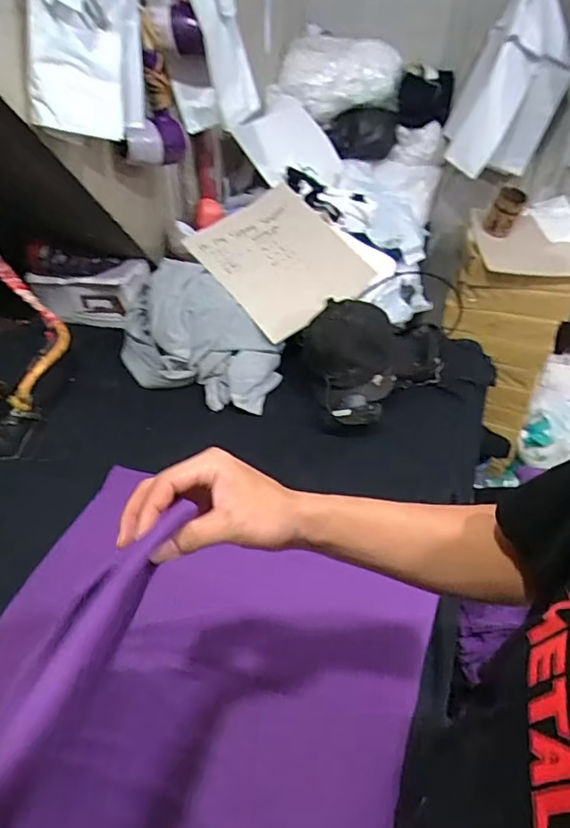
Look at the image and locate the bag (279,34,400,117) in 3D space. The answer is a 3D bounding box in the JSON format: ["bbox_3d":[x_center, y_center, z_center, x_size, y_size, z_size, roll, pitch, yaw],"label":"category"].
[{"bbox_3d":[0.155,-0.914,1.460,0.317,0.165,0.121,3,42,2],"label":"bag"}]

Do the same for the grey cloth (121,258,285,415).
[{"bbox_3d":[-0.175,-0.163,1.066,0.350,0.159,0.205,18,45,18],"label":"grey cloth"}]

